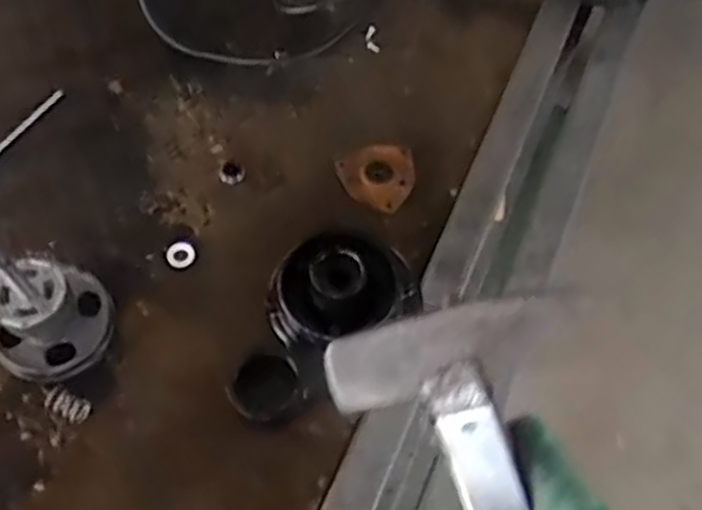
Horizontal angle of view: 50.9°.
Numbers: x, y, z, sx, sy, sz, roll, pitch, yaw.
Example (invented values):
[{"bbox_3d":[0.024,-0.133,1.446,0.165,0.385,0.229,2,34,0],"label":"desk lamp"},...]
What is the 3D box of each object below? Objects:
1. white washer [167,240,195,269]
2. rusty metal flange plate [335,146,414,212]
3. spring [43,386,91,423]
[{"bbox_3d":[-0.141,-0.001,0.608,0.023,0.004,0.022,-29,68,-15],"label":"white washer"},{"bbox_3d":[0.027,-0.067,0.645,0.066,0.004,0.065,-16,65,-9],"label":"rusty metal flange plate"},{"bbox_3d":[-0.210,0.111,0.546,0.035,0.012,0.017,21,65,9],"label":"spring"}]

